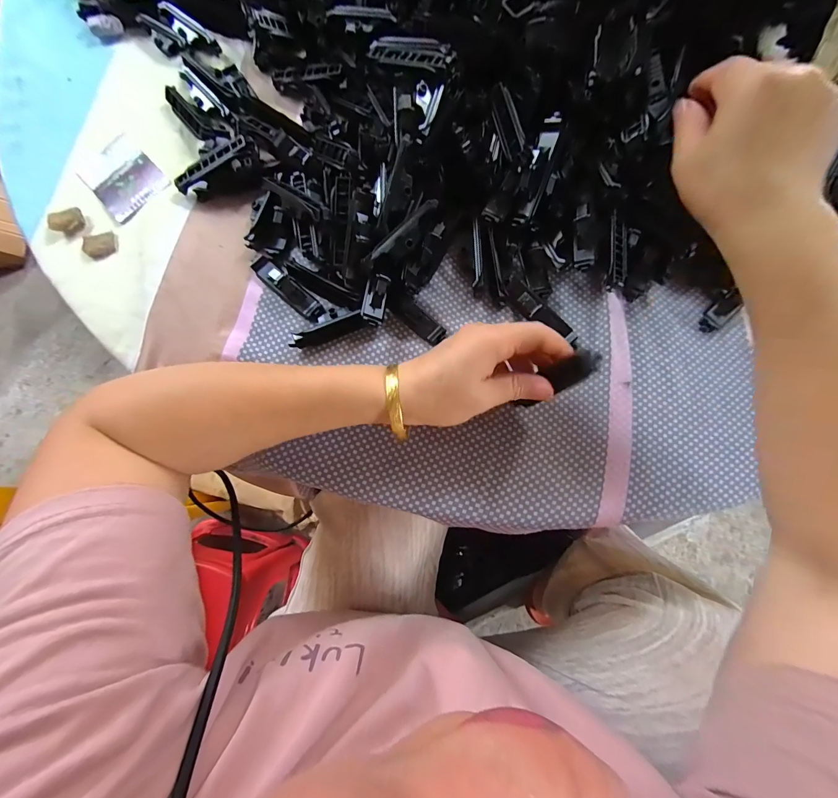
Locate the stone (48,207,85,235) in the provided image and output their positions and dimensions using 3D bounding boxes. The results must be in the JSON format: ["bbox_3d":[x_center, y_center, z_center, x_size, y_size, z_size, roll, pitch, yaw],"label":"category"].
[{"bbox_3d":[-0.320,-0.161,0.327,0.028,0.011,0.019,-26,77,-5],"label":"stone"}]

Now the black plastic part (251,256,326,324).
[{"bbox_3d":[-0.113,-0.096,0.308,0.081,0.016,0.018,42,81,10],"label":"black plastic part"}]

